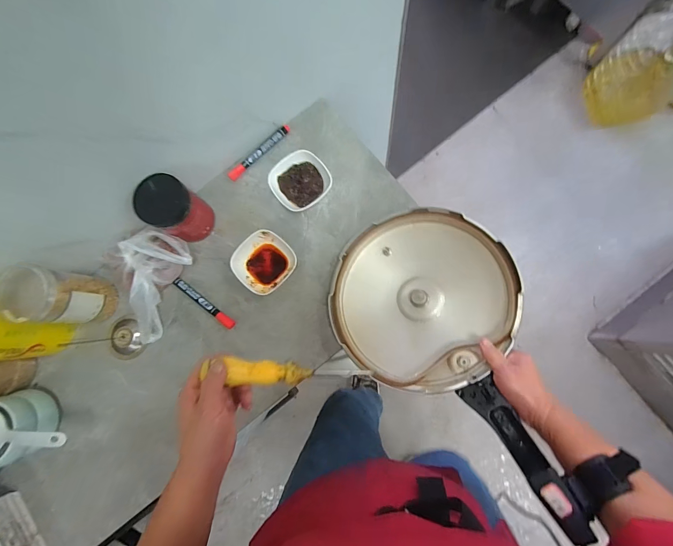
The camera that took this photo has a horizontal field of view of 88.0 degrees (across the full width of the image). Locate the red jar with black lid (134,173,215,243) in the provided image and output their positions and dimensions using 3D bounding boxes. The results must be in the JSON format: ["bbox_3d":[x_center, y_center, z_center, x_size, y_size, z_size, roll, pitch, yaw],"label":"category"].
[{"bbox_3d":[-0.267,-0.104,0.583,0.074,0.114,0.078,-1,82,5],"label":"red jar with black lid"}]

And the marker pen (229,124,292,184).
[{"bbox_3d":[-0.144,-0.223,0.645,0.142,0.013,0.022,-42,80,-2],"label":"marker pen"}]

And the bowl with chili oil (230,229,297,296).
[{"bbox_3d":[-0.125,-0.018,0.611,0.097,0.037,0.095,42,87,9],"label":"bowl with chili oil"}]

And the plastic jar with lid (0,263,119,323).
[{"bbox_3d":[-0.437,0.038,0.557,0.084,0.142,0.082,11,83,6],"label":"plastic jar with lid"}]

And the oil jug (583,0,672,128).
[{"bbox_3d":[1.125,-0.742,1.167,0.286,0.453,0.243,-20,80,2],"label":"oil jug"}]

